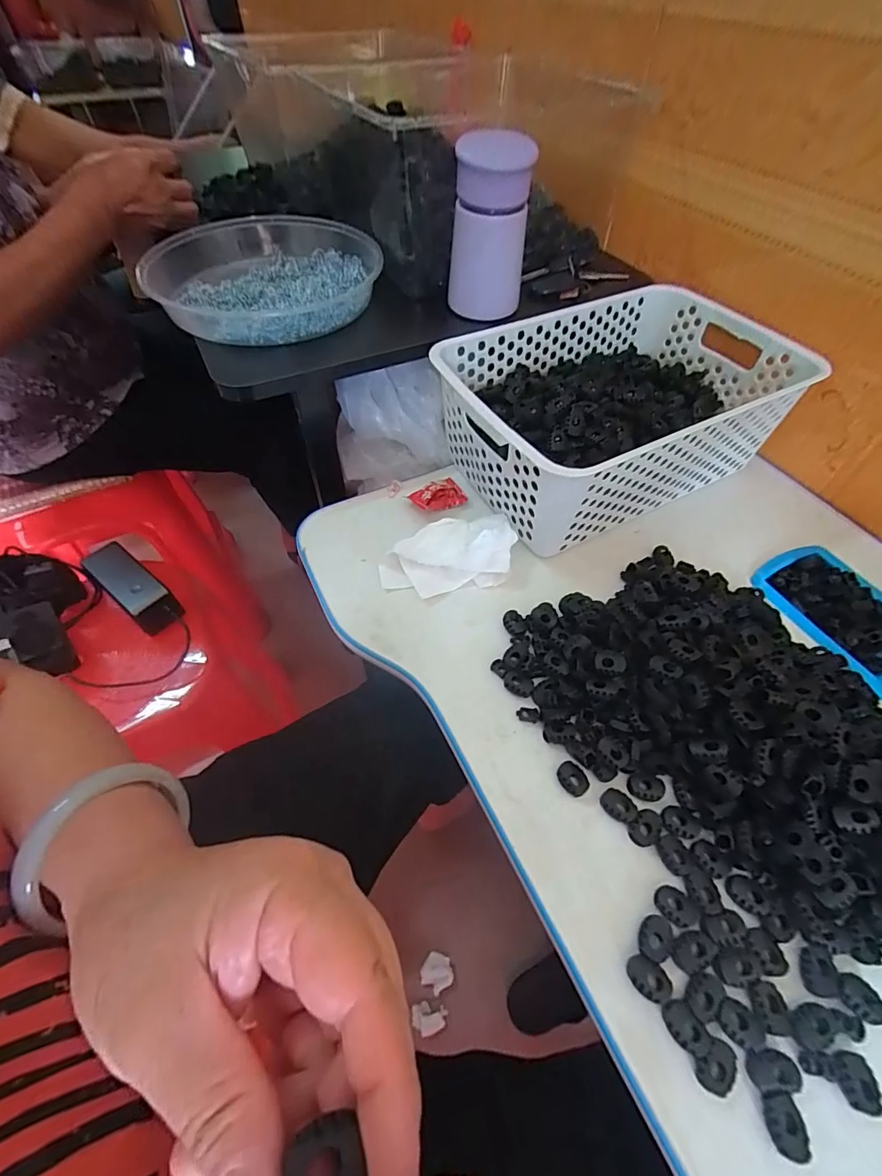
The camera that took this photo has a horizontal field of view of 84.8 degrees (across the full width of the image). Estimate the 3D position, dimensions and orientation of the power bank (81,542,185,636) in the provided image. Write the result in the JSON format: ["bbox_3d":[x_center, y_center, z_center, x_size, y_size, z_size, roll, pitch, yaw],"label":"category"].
[{"bbox_3d":[-0.371,0.001,0.583,0.144,0.041,0.048,34,61,23],"label":"power bank"}]

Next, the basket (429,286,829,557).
[{"bbox_3d":[0.164,-0.171,0.461,0.310,0.107,0.200,-25,57,-17],"label":"basket"}]

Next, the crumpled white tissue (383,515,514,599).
[{"bbox_3d":[0.005,-0.032,0.412,0.114,0.032,0.066,-11,54,-7],"label":"crumpled white tissue"}]

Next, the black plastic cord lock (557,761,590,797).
[{"bbox_3d":[0.087,0.126,0.317,0.016,0.005,0.021,-35,61,-22],"label":"black plastic cord lock"}]

